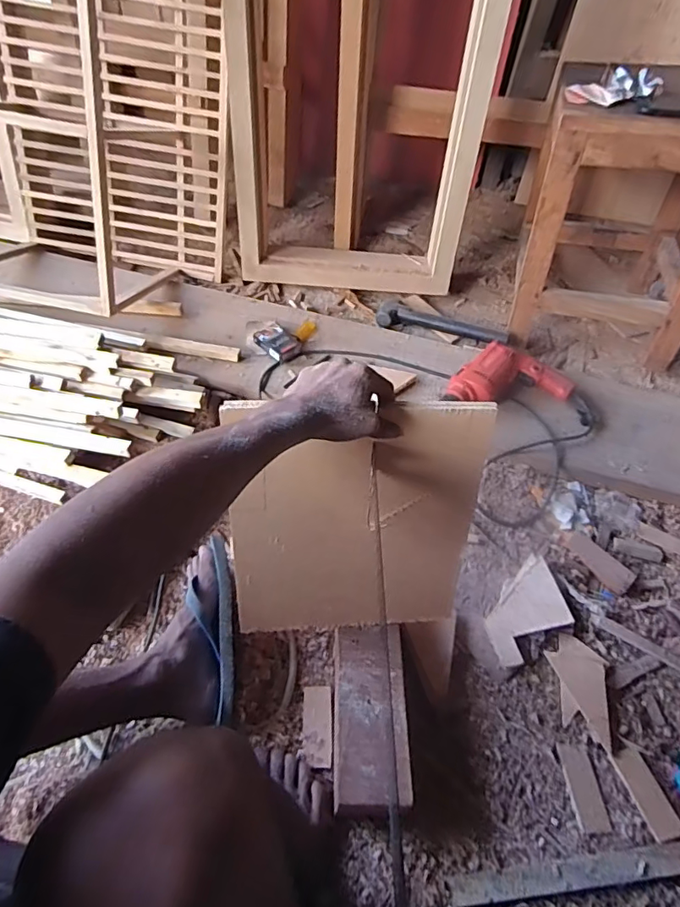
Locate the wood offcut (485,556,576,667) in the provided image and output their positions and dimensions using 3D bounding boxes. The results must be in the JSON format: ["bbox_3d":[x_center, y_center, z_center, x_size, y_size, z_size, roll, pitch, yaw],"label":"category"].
[{"bbox_3d":[0.281,0.236,0.769,0.167,0.007,0.095,-42,52,-20],"label":"wood offcut"}]

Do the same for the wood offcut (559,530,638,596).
[{"bbox_3d":[0.417,0.171,0.839,0.039,0.014,0.119,-32,61,-25],"label":"wood offcut"}]

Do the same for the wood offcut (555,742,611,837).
[{"bbox_3d":[0.306,0.418,0.649,0.038,0.011,0.094,-1,53,-4],"label":"wood offcut"}]

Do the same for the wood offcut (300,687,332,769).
[{"bbox_3d":[-0.030,0.351,0.667,0.036,0.011,0.092,1,53,-2],"label":"wood offcut"}]

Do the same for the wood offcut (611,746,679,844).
[{"bbox_3d":[0.383,0.422,0.644,0.040,0.011,0.095,-11,54,-11],"label":"wood offcut"}]

